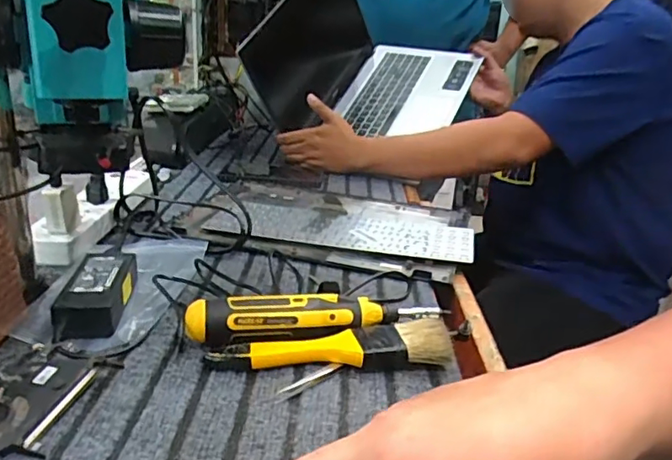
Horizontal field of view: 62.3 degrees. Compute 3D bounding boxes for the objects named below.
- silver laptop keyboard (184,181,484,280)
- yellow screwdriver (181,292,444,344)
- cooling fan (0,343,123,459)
[{"bbox_3d":[-0.007,-0.015,0.718,0.356,0.021,0.224,10,23,14],"label":"silver laptop keyboard"},{"bbox_3d":[-0.013,0.074,0.468,0.215,0.035,0.028,-1,23,-12],"label":"yellow screwdriver"},{"bbox_3d":[-0.214,0.112,0.375,0.084,0.014,0.108,8,22,10],"label":"cooling fan"}]

